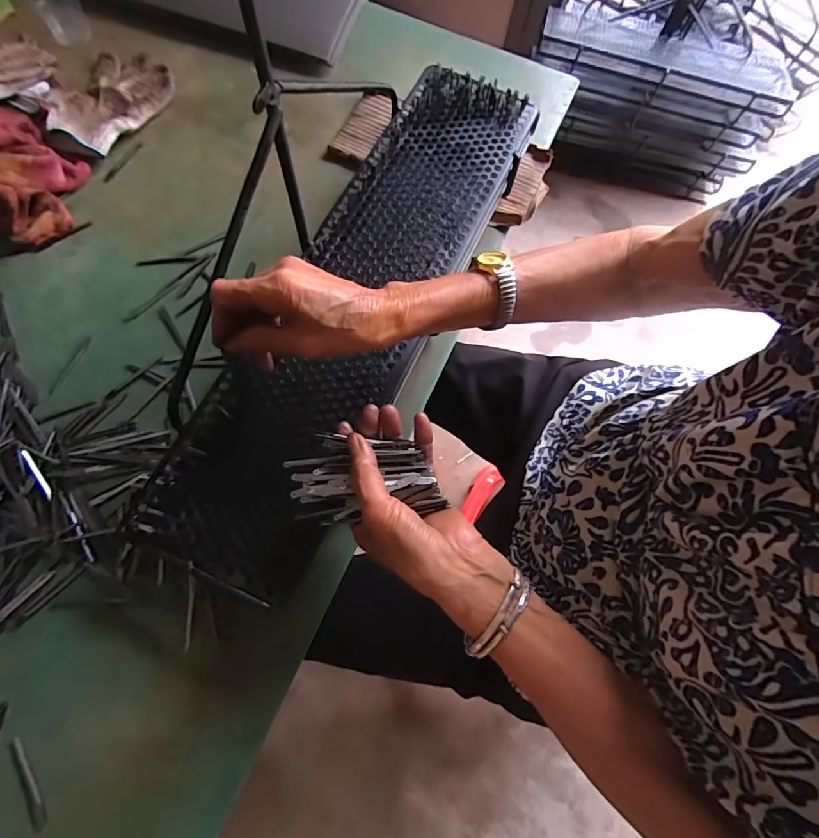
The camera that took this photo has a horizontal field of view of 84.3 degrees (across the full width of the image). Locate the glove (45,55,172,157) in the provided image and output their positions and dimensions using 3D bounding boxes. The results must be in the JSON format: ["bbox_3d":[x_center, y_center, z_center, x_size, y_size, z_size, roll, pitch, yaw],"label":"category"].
[{"bbox_3d":[-0.378,-0.404,0.567,0.109,0.028,0.161,23,70,4],"label":"glove"}]

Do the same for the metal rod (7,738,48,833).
[{"bbox_3d":[-0.293,0.279,0.346,0.010,0.005,0.066,-33,74,-14],"label":"metal rod"}]

